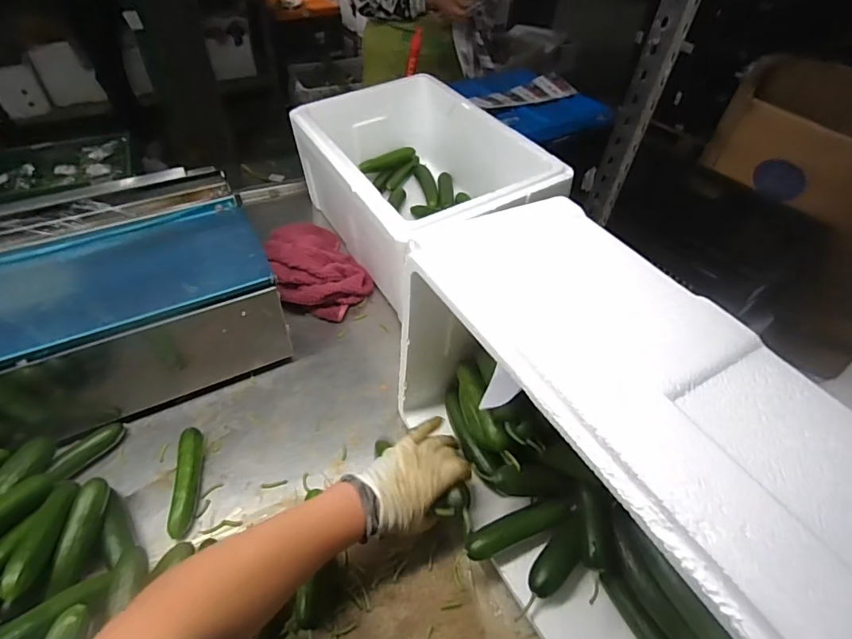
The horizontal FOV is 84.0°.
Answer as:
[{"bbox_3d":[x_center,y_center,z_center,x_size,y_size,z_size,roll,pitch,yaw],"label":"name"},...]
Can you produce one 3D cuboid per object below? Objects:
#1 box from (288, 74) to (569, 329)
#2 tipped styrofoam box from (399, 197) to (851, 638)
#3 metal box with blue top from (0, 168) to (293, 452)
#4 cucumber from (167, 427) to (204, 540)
[{"bbox_3d":[-0.016,-0.239,0.829,0.295,0.188,0.425,-21,52,-21],"label":"box"},{"bbox_3d":[0.162,0.131,0.453,0.204,0.298,0.421,-23,53,-22],"label":"tipped styrofoam box"},{"bbox_3d":[-0.474,0.000,0.636,0.494,0.182,0.284,-21,52,-20],"label":"metal box with blue top"},{"bbox_3d":[-0.288,0.193,0.570,0.026,0.027,0.129,-4,48,-7],"label":"cucumber"}]

